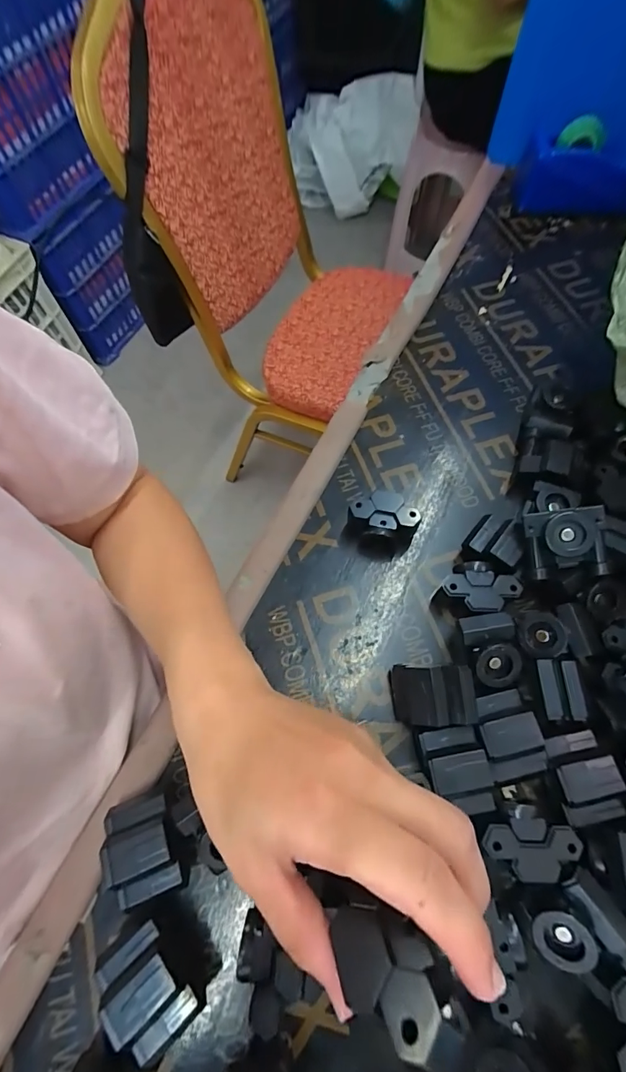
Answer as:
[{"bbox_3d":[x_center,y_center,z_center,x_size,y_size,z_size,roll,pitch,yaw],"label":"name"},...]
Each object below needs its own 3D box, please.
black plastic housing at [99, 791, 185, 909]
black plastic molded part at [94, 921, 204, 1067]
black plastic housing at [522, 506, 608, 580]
[{"bbox_3d":[-0.110,0.201,0.278,0.040,0.035,0.054,-20,66,-6],"label":"black plastic housing"},{"bbox_3d":[-0.094,0.264,0.251,0.056,0.041,0.038,42,74,19],"label":"black plastic molded part"},{"bbox_3d":[0.187,0.005,0.316,0.052,0.040,0.051,-1,66,3],"label":"black plastic housing"}]

